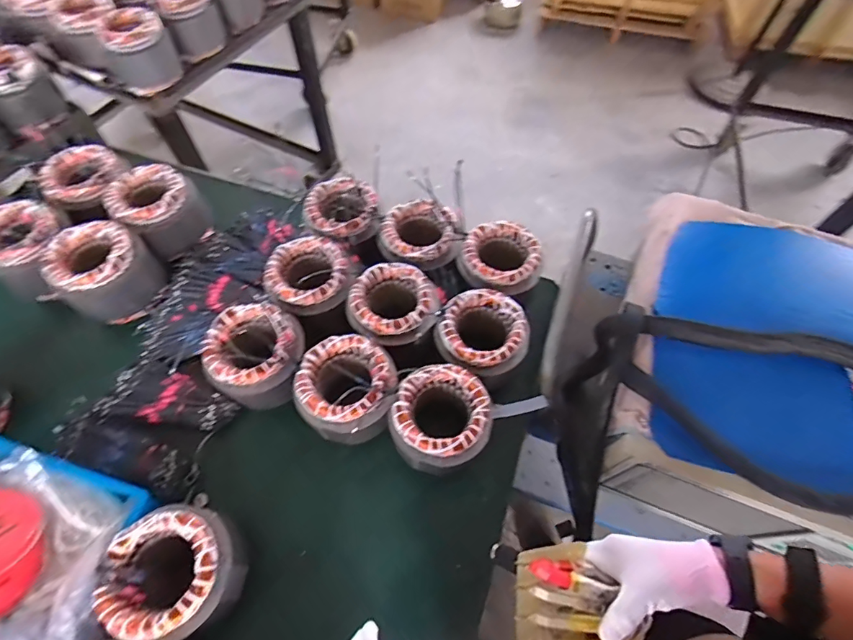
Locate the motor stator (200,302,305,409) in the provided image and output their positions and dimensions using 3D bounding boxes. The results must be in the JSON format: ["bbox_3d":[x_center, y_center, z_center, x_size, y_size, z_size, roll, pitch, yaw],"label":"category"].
[{"bbox_3d":[-0.263,0.057,0.711,0.135,0.105,0.136,0,60,0],"label":"motor stator"}]

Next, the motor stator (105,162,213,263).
[{"bbox_3d":[-0.499,-0.210,0.856,0.142,0.096,0.142,-35,67,-19],"label":"motor stator"}]

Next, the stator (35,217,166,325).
[{"bbox_3d":[-0.558,-0.088,0.788,0.144,0.100,0.150,37,66,18],"label":"stator"}]

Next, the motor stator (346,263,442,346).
[{"bbox_3d":[-0.057,-0.019,0.744,0.130,0.076,0.126,0,60,0],"label":"motor stator"}]

